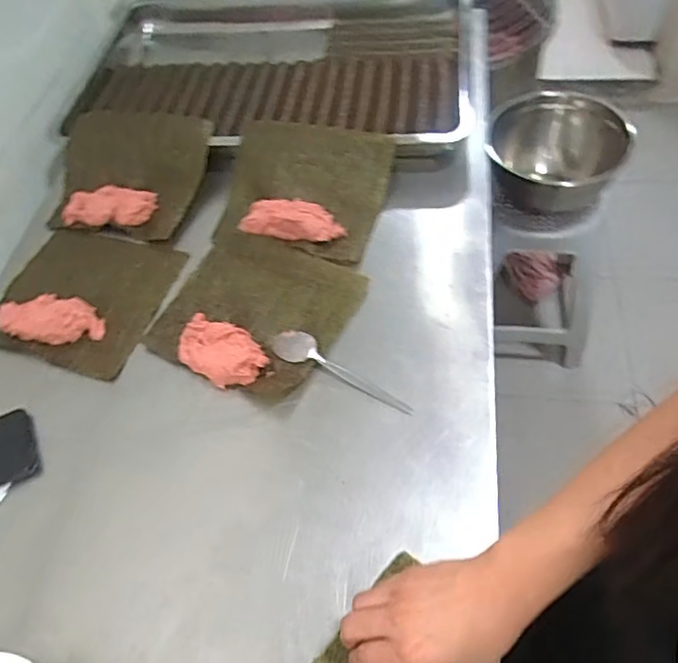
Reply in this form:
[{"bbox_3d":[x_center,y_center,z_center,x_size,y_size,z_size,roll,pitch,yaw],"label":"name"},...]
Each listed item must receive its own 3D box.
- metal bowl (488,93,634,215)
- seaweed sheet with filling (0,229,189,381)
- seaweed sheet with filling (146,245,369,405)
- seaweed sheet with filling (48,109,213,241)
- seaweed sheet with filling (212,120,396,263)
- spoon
[{"bbox_3d":[0.433,-0.342,1.150,0.265,0.158,0.265,-3,56,5],"label":"metal bowl"},{"bbox_3d":[-0.311,-0.049,0.673,0.203,0.031,0.187,12,58,13],"label":"seaweed sheet with filling"},{"bbox_3d":[-0.096,-0.029,0.629,0.197,0.031,0.190,23,61,19],"label":"seaweed sheet with filling"},{"bbox_3d":[-0.286,-0.220,0.747,0.195,0.082,0.166,10,57,12],"label":"seaweed sheet with filling"},{"bbox_3d":[-0.047,-0.181,0.711,0.201,0.054,0.182,11,58,12],"label":"seaweed sheet with filling"},{"bbox_3d":[0.000,0.041,0.580,0.165,0.011,0.035,27,63,21],"label":"spoon"}]

